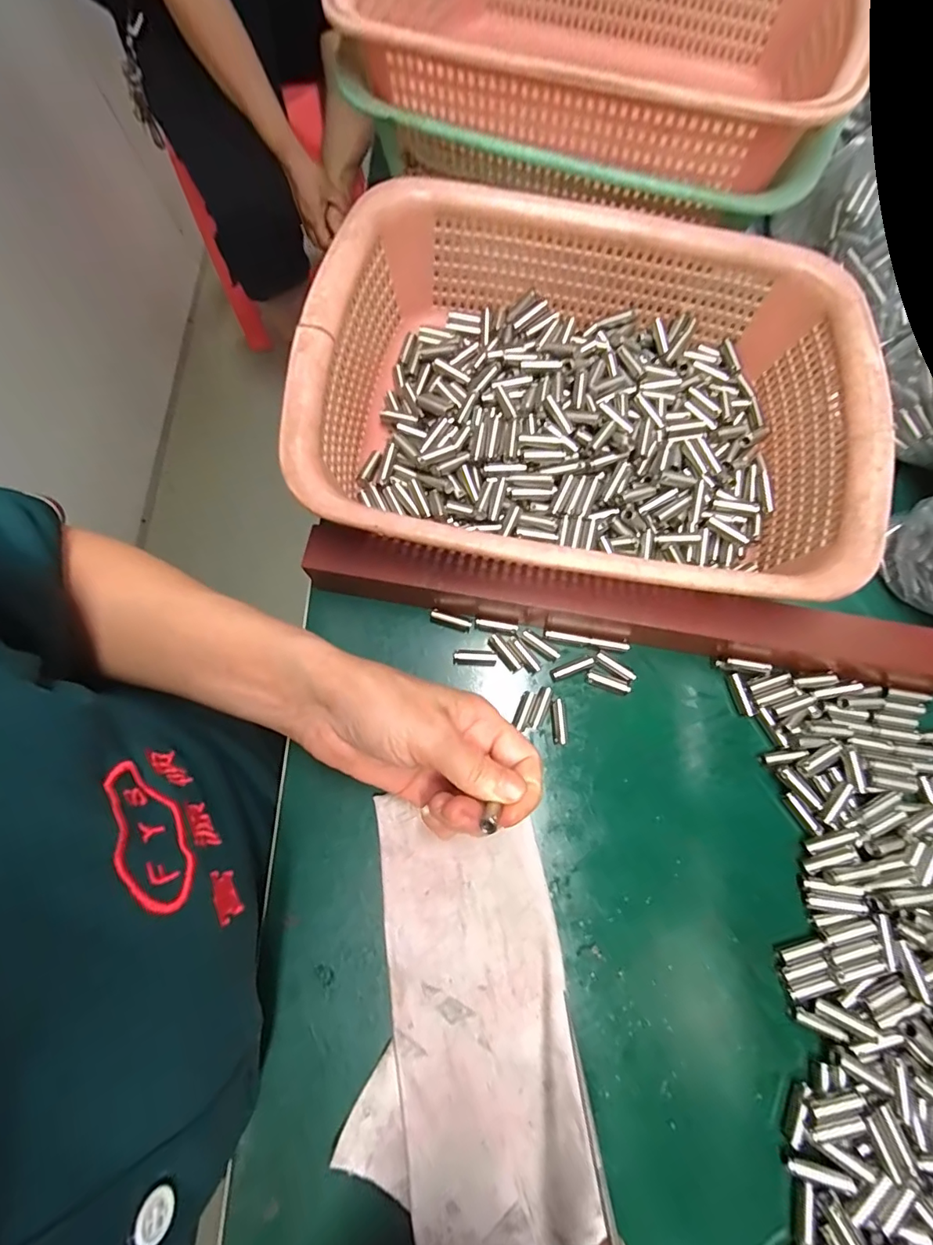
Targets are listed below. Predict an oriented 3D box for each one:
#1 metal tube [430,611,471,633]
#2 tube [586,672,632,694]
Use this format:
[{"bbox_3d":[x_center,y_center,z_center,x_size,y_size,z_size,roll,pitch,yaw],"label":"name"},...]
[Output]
[{"bbox_3d":[-0.009,0.000,0.283,0.024,0.007,0.006,17,76,5],"label":"metal tube"},{"bbox_3d":[0.082,0.034,0.276,0.025,0.004,0.006,19,78,5],"label":"tube"}]

